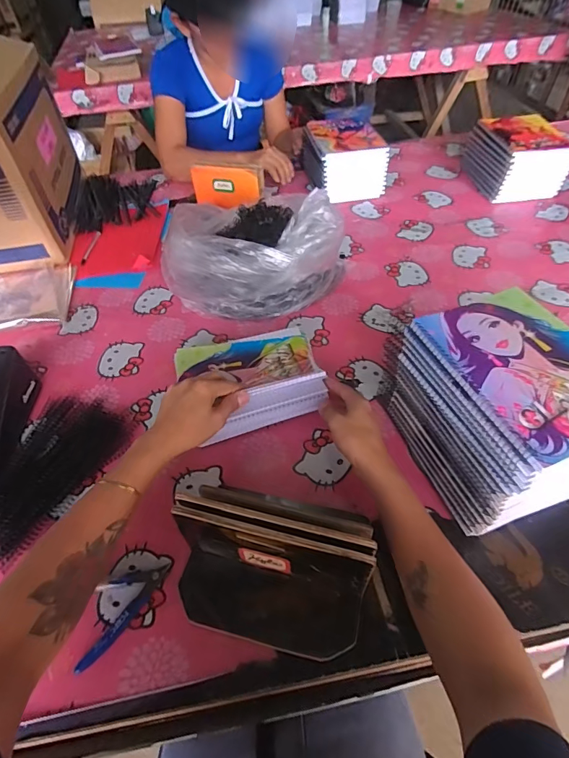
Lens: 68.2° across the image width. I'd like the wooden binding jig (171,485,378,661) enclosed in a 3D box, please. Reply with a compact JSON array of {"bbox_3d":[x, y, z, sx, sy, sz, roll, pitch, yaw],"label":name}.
[{"bbox_3d":[-0.012,0.173,0.436,0.196,0.121,0.156,10,51,11],"label":"wooden binding jig"}]

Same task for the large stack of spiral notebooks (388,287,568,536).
[{"bbox_3d":[0.244,0.041,0.490,0.152,0.188,0.195,-18,51,-12],"label":"large stack of spiral notebooks"}]

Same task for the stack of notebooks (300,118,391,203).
[{"bbox_3d":[0.144,-0.538,1.030,0.165,0.116,0.218,-8,50,-4],"label":"stack of notebooks"}]

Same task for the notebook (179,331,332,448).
[{"bbox_3d":[-0.053,-0.005,0.625,0.195,0.077,0.153,-12,50,-8],"label":"notebook"}]

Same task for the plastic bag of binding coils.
[{"bbox_3d":[-0.053,-0.215,0.743,0.305,0.157,0.196,0,50,2],"label":"plastic bag of binding coils"}]

